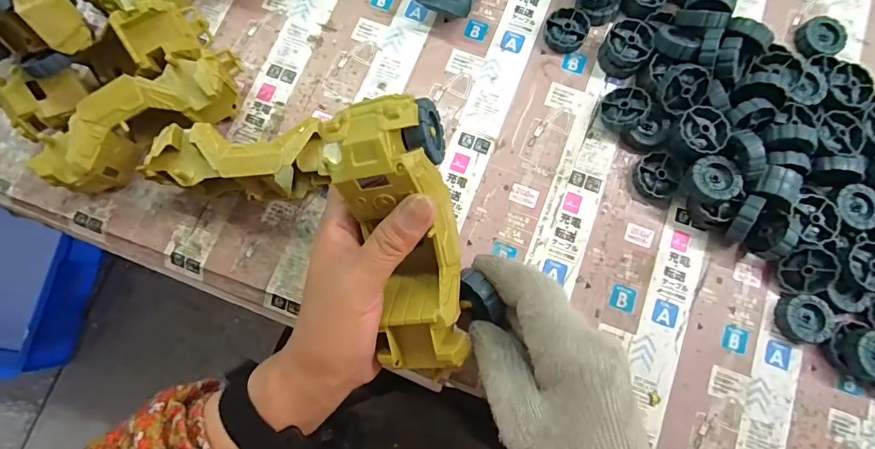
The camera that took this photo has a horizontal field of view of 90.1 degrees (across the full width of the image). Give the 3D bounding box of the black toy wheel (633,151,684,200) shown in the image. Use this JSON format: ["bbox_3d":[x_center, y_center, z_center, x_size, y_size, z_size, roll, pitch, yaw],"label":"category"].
[{"bbox_3d":[0.188,-0.043,0.372,0.038,0.012,0.039,0,78,1],"label":"black toy wheel"}]

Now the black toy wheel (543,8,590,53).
[{"bbox_3d":[0.117,-0.176,0.398,0.037,0.013,0.037,0,78,1],"label":"black toy wheel"}]

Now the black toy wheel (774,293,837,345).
[{"bbox_3d":[0.294,0.075,0.349,0.040,0.012,0.038,7,78,3],"label":"black toy wheel"}]

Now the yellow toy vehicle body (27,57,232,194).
[{"bbox_3d":[-0.242,-0.089,0.369,0.166,0.059,0.068,-28,79,-5],"label":"yellow toy vehicle body"}]

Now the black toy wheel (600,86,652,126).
[{"bbox_3d":[0.161,-0.100,0.375,0.038,0.013,0.038,-12,60,21],"label":"black toy wheel"}]

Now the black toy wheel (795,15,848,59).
[{"bbox_3d":[0.349,-0.169,0.400,0.043,0.015,0.038,-38,80,-6],"label":"black toy wheel"}]

